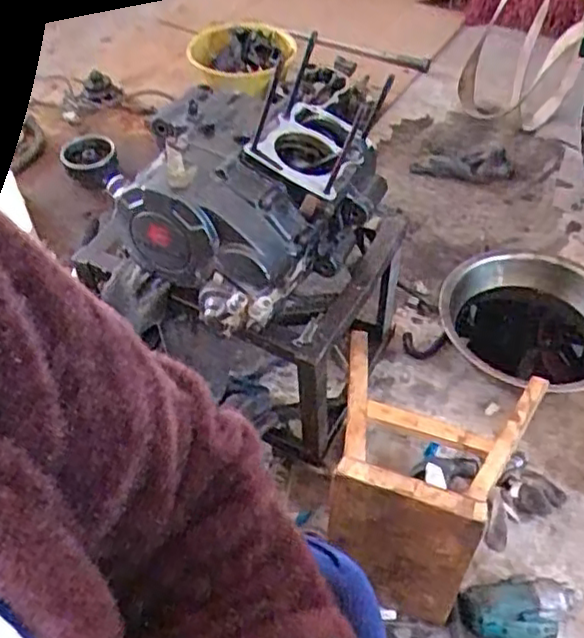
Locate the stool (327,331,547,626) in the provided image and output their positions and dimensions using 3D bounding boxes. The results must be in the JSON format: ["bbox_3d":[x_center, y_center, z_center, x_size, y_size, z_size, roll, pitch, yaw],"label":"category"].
[{"bbox_3d":[0.153,0.186,0.817,0.229,0.239,0.250,13,51,11],"label":"stool"}]

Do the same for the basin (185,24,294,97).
[{"bbox_3d":[-0.108,-0.594,1.533,0.236,0.075,0.249,0,50,1],"label":"basin"}]

